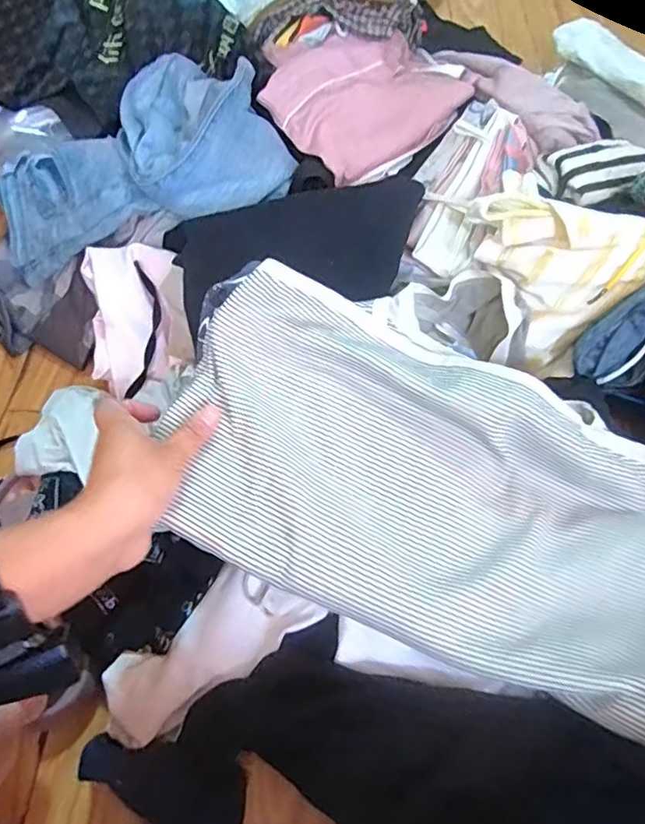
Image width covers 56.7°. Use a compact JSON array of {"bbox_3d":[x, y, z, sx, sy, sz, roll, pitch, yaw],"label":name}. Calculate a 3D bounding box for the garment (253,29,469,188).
[{"bbox_3d":[0.047,-0.400,0.750,0.233,0.059,0.219,-1,57,1],"label":"garment"}]

